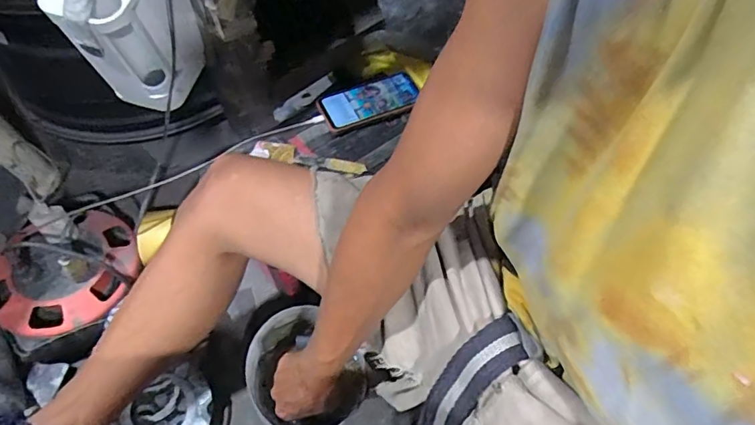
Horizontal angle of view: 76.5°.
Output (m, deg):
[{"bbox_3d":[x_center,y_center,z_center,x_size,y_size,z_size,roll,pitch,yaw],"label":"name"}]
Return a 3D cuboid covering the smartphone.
[{"bbox_3d":[-0.010,-0.173,0.741,0.159,0.010,0.074,-27,72,-16],"label":"smartphone"}]

